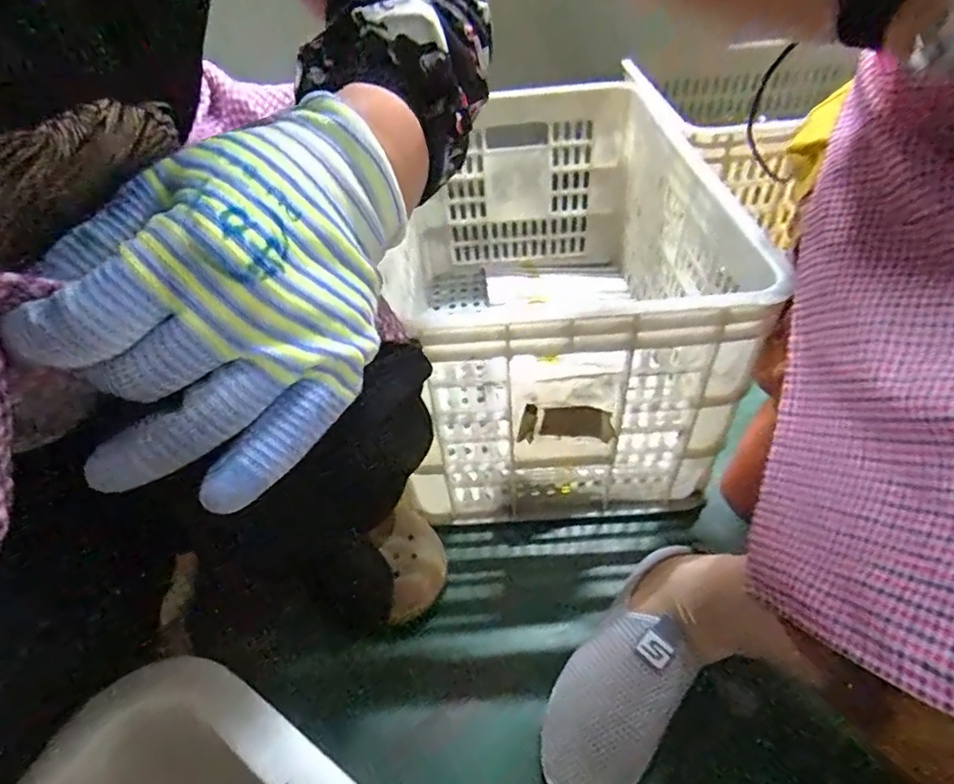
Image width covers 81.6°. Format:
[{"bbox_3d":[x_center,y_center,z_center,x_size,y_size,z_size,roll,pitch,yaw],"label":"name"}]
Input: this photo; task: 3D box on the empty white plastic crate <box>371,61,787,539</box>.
[{"bbox_3d":[0.114,-0.145,0.698,0.292,0.294,0.547,1,45,6],"label":"empty white plastic crate"}]

